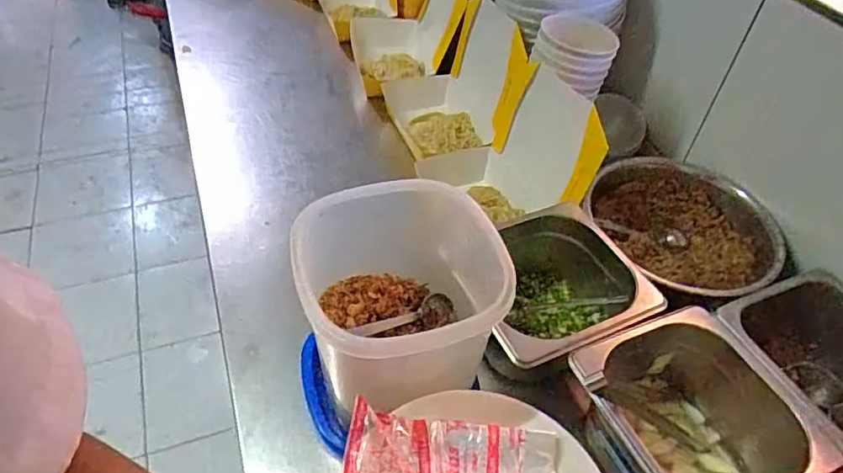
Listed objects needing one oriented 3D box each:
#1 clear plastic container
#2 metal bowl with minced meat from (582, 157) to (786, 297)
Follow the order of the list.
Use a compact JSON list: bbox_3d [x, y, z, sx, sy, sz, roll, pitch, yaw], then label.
[{"bbox_3d":[-0.025,0.062,0.506,0.150,0.154,0.174,-8,48,-12],"label":"clear plastic container"},{"bbox_3d":[0.291,-0.011,0.650,0.177,0.071,0.202,-9,48,-13],"label":"metal bowl with minced meat"}]

